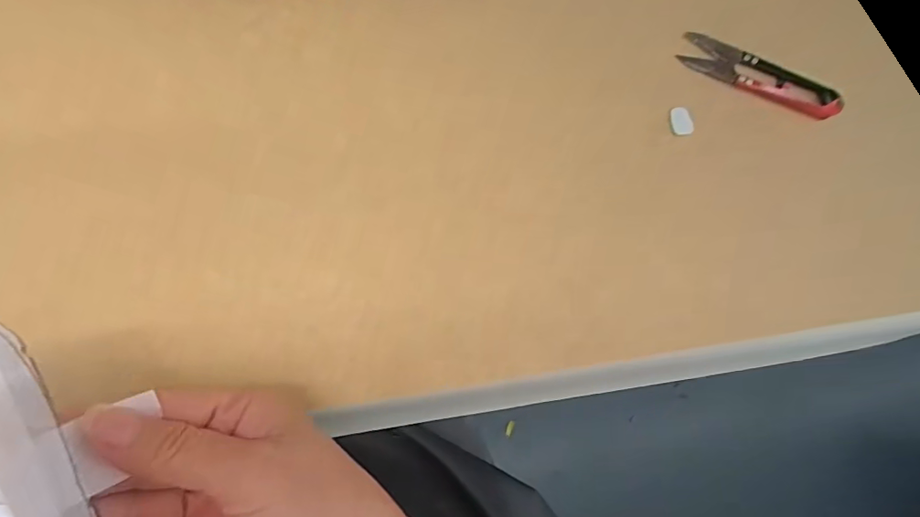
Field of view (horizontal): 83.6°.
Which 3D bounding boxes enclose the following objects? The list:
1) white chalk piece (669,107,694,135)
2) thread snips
[{"bbox_3d":[0.133,-0.083,0.309,0.013,0.004,0.017,-15,90,-8],"label":"white chalk piece"},{"bbox_3d":[0.186,-0.113,0.314,0.102,0.009,0.024,19,85,-6],"label":"thread snips"}]

